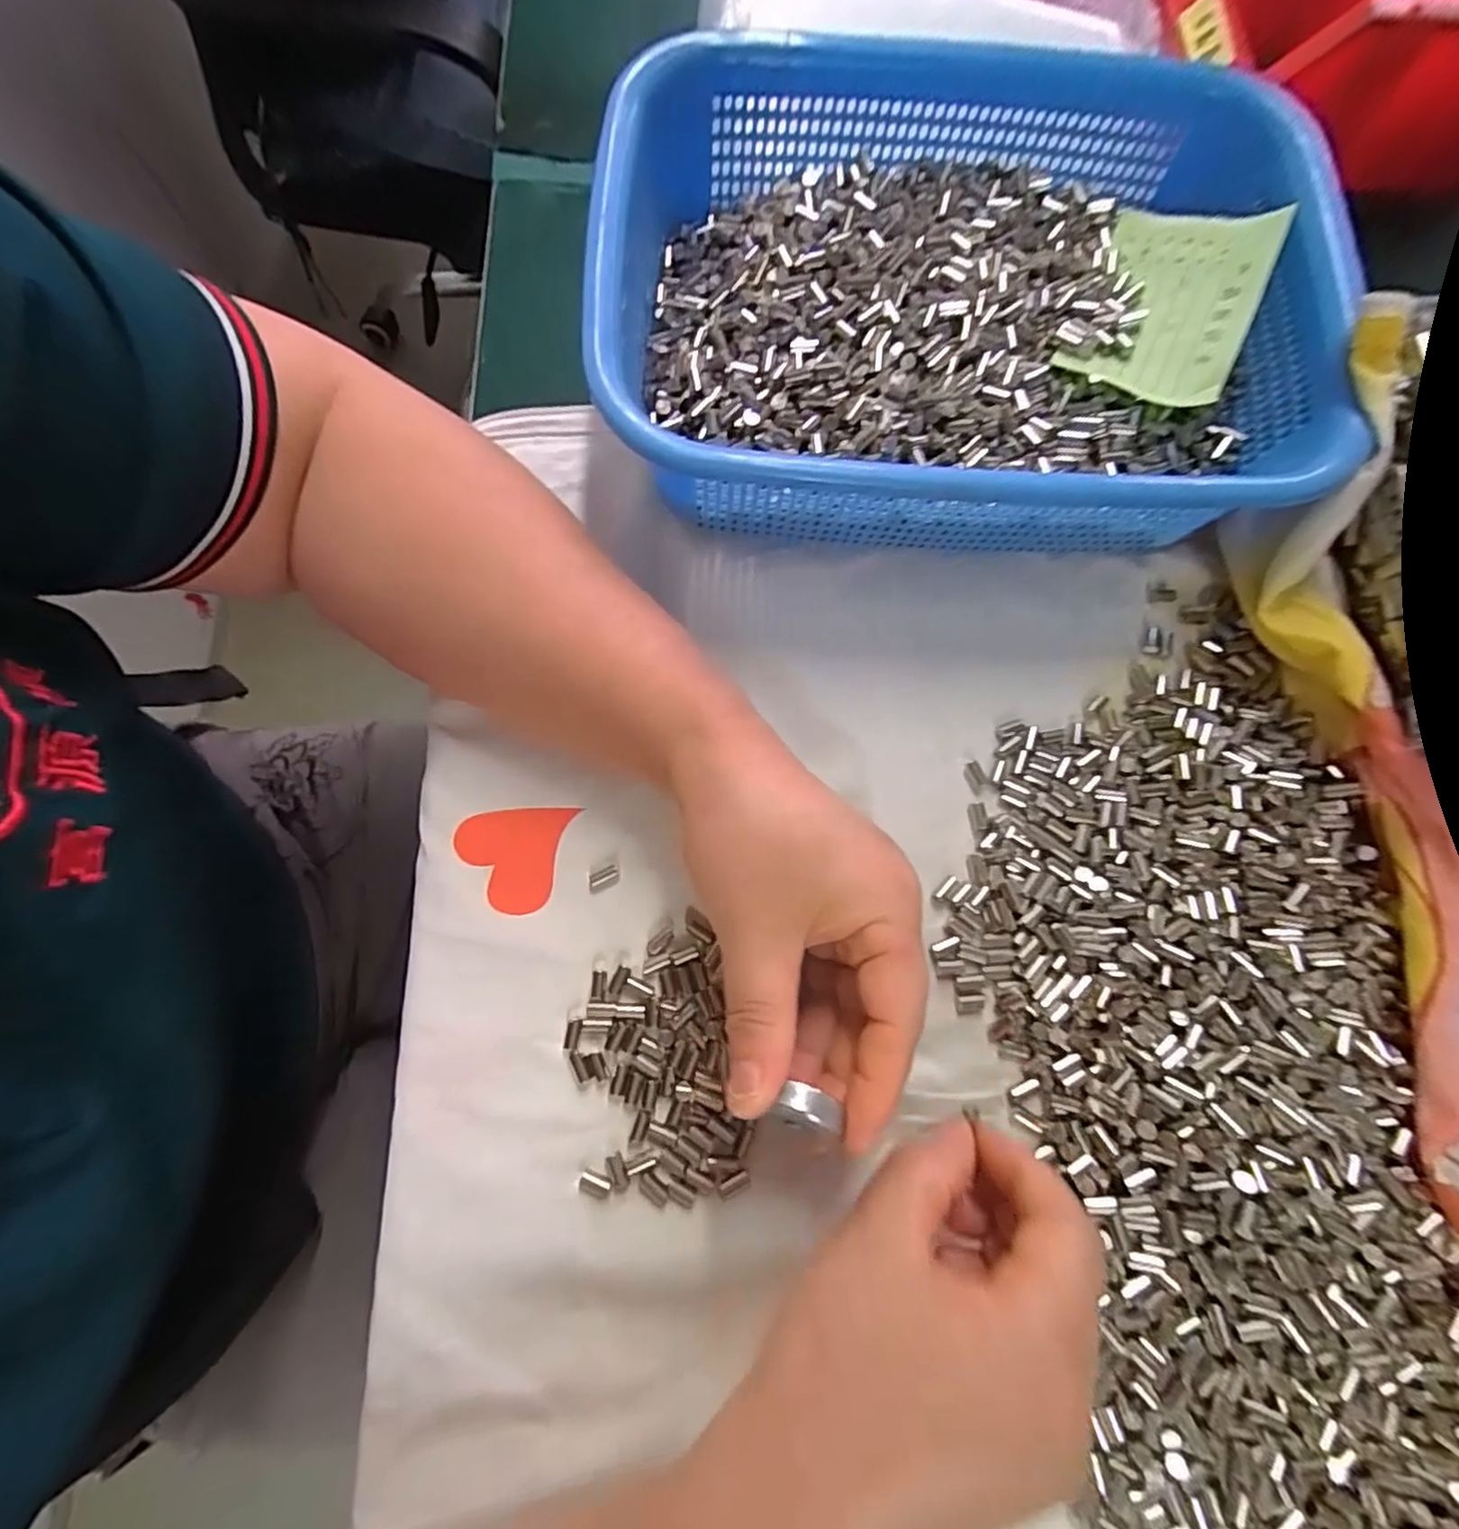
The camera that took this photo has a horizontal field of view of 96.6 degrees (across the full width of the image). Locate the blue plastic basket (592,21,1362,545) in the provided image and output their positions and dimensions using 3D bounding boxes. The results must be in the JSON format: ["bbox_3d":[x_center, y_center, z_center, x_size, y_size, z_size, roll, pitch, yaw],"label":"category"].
[{"bbox_3d":[0.088,-0.186,0.275,0.275,0.079,0.212,-3,76,-1],"label":"blue plastic basket"}]

